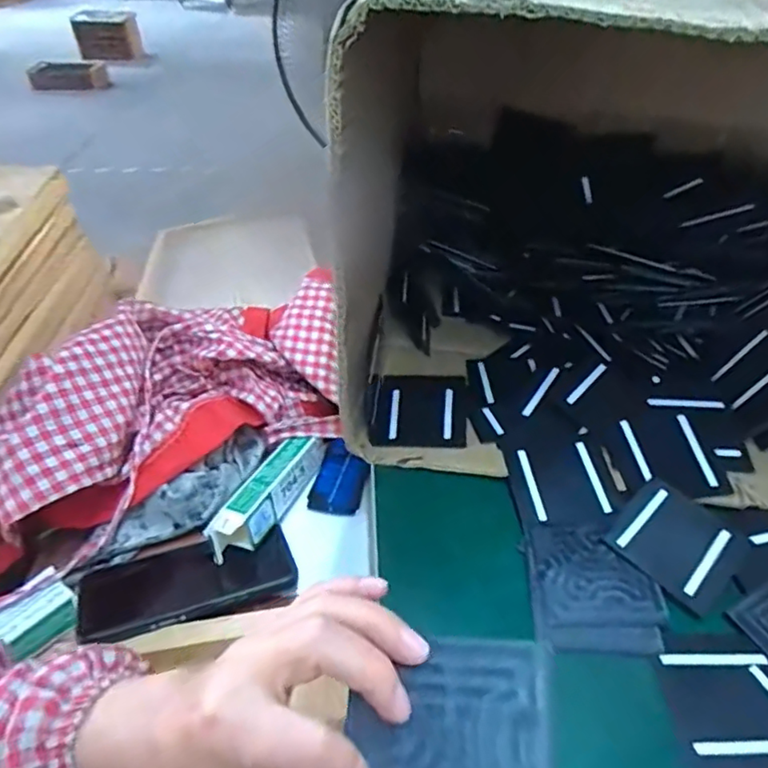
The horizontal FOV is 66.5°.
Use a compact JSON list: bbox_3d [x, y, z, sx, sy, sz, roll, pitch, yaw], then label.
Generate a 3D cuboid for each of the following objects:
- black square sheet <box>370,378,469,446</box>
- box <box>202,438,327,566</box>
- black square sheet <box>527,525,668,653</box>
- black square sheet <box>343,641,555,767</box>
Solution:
[{"bbox_3d":[0.034,0.020,0.529,0.082,0.010,0.092,0,39,6],"label":"black square sheet"},{"bbox_3d":[-0.101,0.095,0.532,0.033,0.040,0.157,17,42,19],"label":"box"},{"bbox_3d":[0.143,0.137,0.399,0.083,0.004,0.087,-1,45,6],"label":"black square sheet"},{"bbox_3d":[0.024,0.139,0.218,0.077,0.004,0.079,1,66,7],"label":"black square sheet"}]

